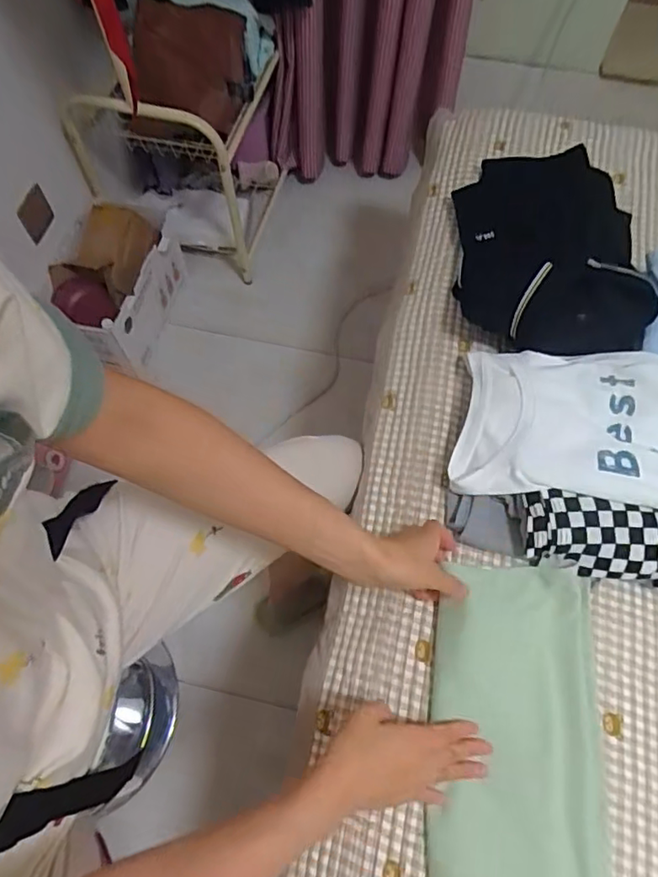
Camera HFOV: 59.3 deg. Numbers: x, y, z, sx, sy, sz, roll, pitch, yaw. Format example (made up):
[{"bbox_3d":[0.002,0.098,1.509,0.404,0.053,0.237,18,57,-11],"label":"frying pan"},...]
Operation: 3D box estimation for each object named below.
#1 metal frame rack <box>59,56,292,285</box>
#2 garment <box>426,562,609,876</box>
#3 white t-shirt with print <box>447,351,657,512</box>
[{"bbox_3d":[-0.342,-0.688,1.418,0.373,0.519,0.407,11,65,5],"label":"metal frame rack"},{"bbox_3d":[0.181,0.320,0.555,0.166,0.028,0.392,8,65,4],"label":"garment"},{"bbox_3d":[0.302,-0.019,0.679,0.297,0.038,0.206,8,65,4],"label":"white t-shirt with print"}]

